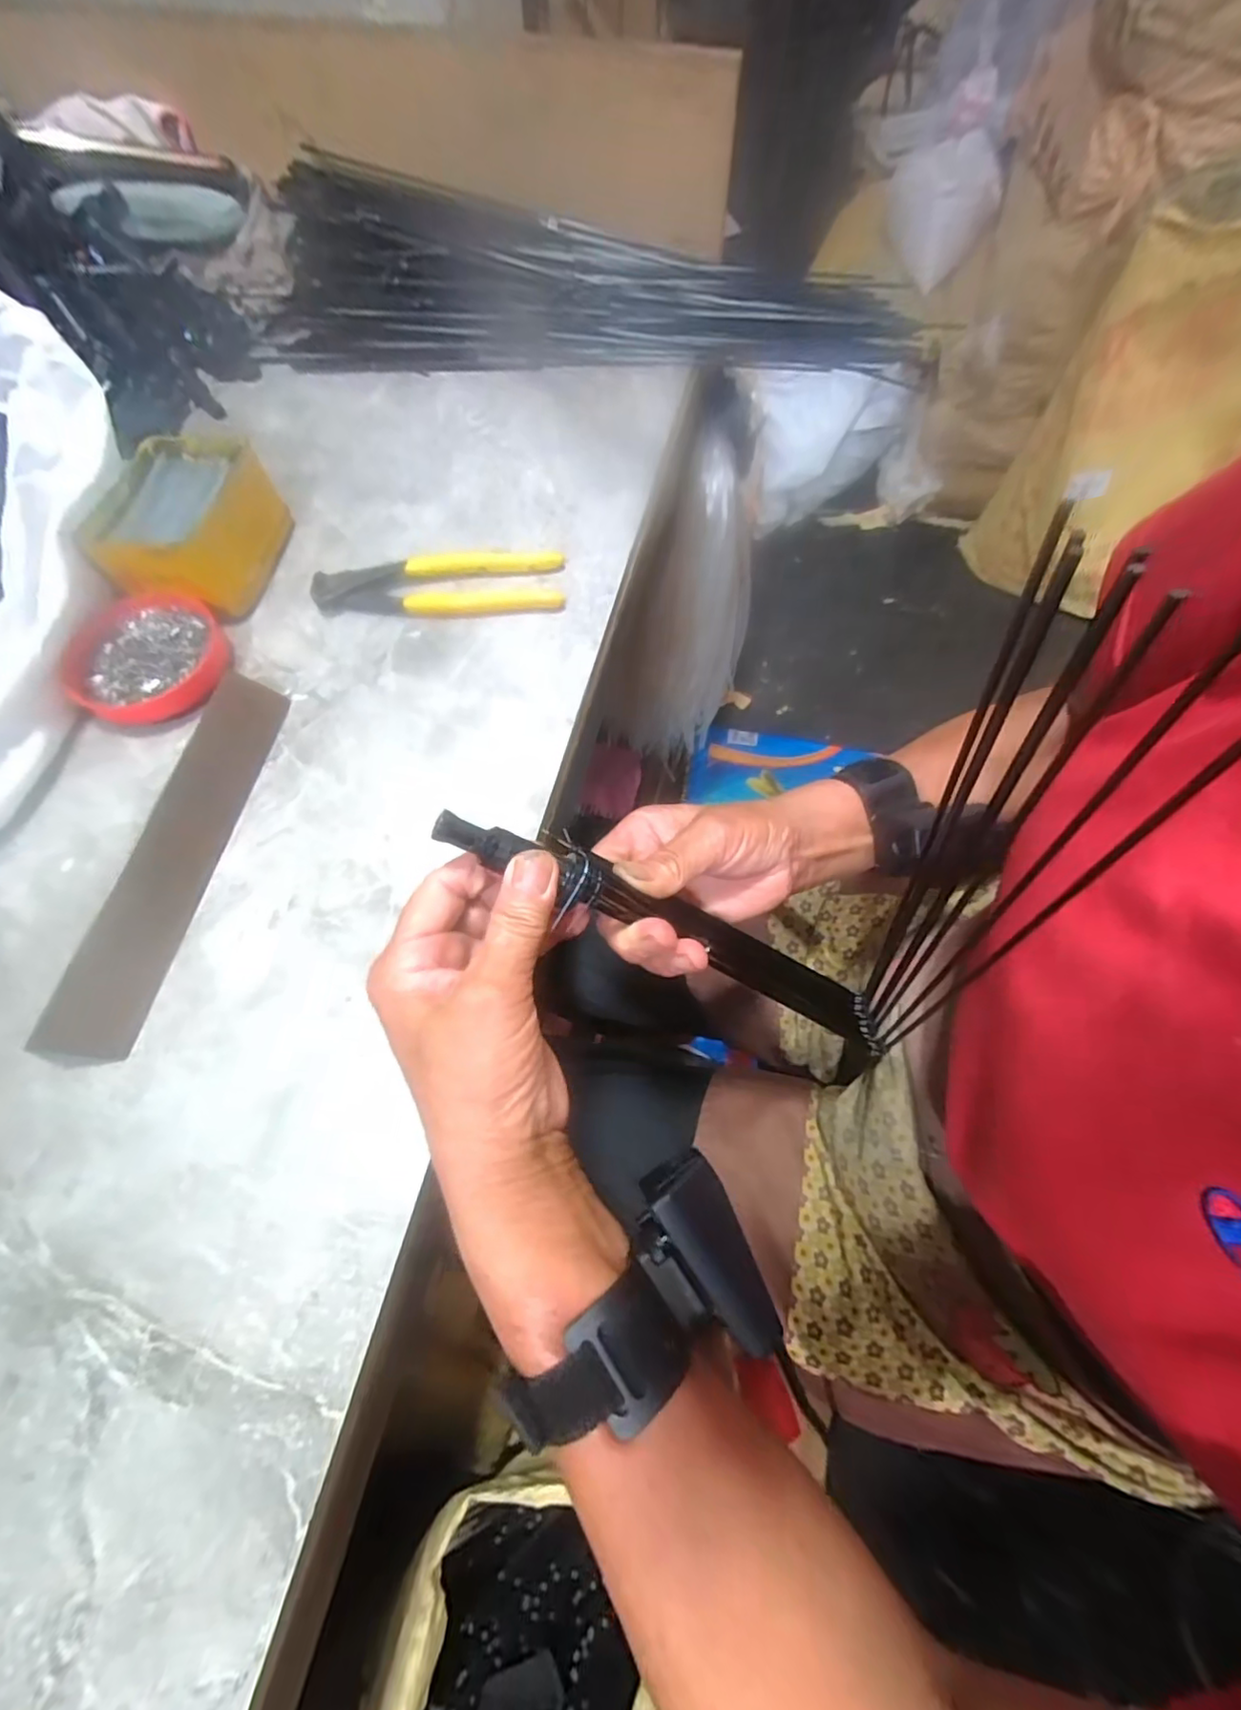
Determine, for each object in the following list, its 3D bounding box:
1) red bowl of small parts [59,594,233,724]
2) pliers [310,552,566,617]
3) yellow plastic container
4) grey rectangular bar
[{"bbox_3d":[-0.296,-0.123,0.385,0.088,0.026,0.079,-38,69,-15],"label":"red bowl of small parts"},{"bbox_3d":[-0.123,-0.183,0.417,0.167,0.014,0.051,-4,65,-1],"label":"pliers"},{"bbox_3d":[-0.288,-0.220,0.411,0.092,0.059,0.124,11,65,6],"label":"yellow plastic container"},{"bbox_3d":[-0.238,-0.004,0.328,0.030,0.023,0.218,7,65,4],"label":"grey rectangular bar"}]

